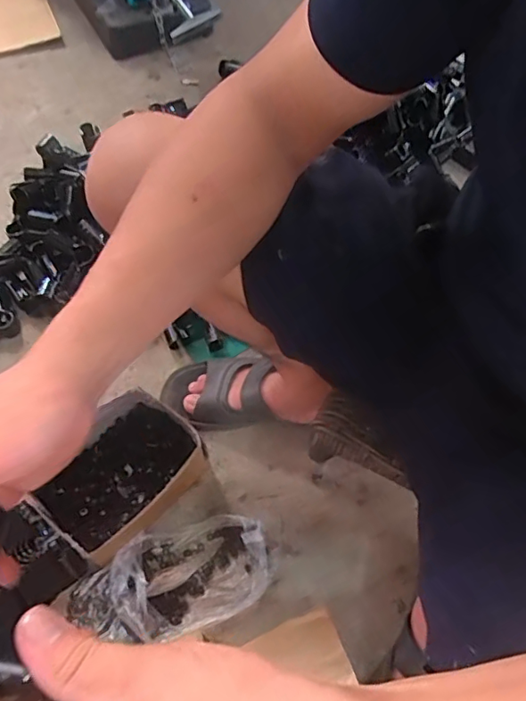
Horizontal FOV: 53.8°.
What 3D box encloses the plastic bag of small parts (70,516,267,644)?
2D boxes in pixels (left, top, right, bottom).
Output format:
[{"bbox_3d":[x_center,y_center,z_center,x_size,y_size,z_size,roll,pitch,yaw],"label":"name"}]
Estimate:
[{"bbox_3d":[-0.113,0.286,0.644,0.250,0.048,0.124,-13,64,-10],"label":"plastic bag of small parts"}]

